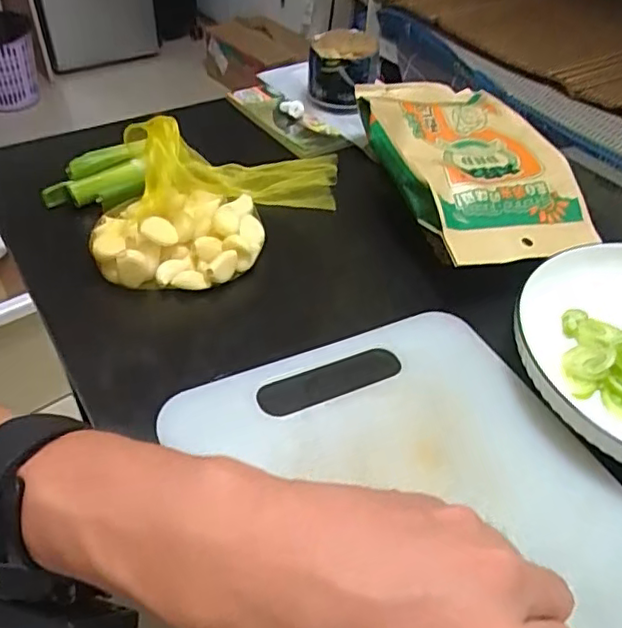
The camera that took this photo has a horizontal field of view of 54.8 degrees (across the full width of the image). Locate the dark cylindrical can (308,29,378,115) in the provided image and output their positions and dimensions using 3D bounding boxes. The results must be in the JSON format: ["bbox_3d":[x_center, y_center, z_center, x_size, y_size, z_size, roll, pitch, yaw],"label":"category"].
[{"bbox_3d":[0.030,-0.235,0.584,0.061,0.058,0.066,2,43,-2],"label":"dark cylindrical can"}]

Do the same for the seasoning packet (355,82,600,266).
[{"bbox_3d":[0.114,-0.119,0.456,0.129,0.034,0.212,-13,59,-16],"label":"seasoning packet"}]

